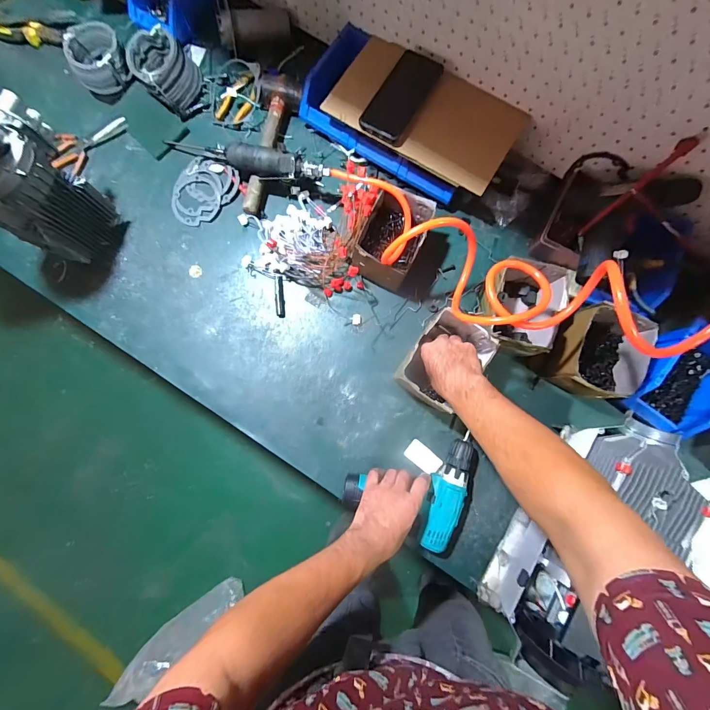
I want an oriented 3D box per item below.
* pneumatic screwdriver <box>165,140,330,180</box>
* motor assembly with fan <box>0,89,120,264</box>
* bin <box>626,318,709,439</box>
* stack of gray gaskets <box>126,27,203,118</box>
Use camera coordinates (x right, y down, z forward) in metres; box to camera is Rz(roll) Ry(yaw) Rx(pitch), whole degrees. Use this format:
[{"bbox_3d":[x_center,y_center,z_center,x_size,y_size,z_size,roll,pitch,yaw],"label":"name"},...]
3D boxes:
[{"bbox_3d":[-0.213,-0.371,0.641,0.359,0.044,0.046,20,84,19],"label":"pneumatic screwdriver"},{"bbox_3d":[-0.489,-0.264,0.517,0.123,0.332,0.149,41,84,5],"label":"motor assembly with fan"},{"bbox_3d":[0.563,0.043,0.596,0.119,0.062,0.185,36,85,4],"label":"bin"},{"bbox_3d":[-0.360,-0.543,0.666,0.112,0.067,0.125,-28,84,-2],"label":"stack of gray gaskets"}]

